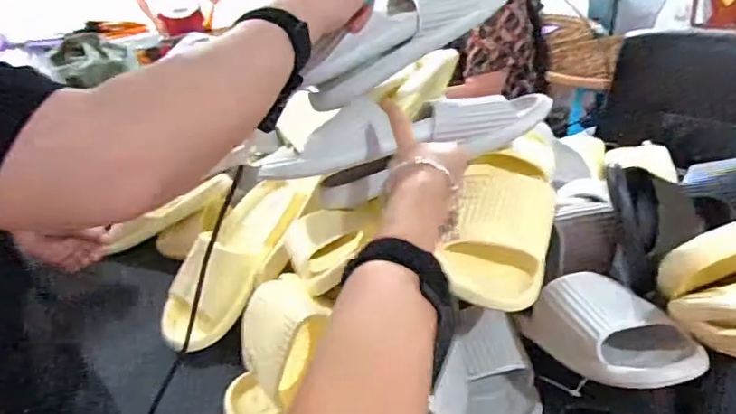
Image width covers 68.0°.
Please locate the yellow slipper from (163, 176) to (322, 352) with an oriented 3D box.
[{"bbox_3d":[-0.171,0.052,0.732,0.096,0.063,0.293,9,51,30],"label":"yellow slipper"}]

